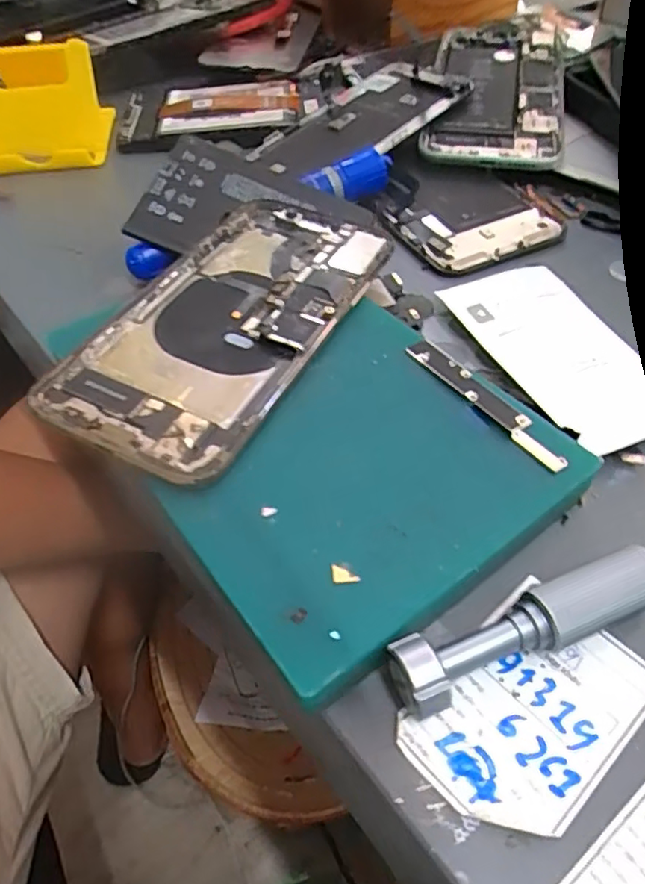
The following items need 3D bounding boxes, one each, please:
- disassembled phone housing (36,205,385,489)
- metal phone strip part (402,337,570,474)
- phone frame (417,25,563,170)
[{"bbox_3d":[-0.032,-0.046,0.213,0.069,0.011,0.137,20,52,19],"label":"disassembled phone housing"},{"bbox_3d":[0.051,-0.014,0.187,0.009,0.004,0.065,-34,56,-14],"label":"metal phone strip part"},{"bbox_3d":[0.102,-0.209,0.345,0.072,0.008,0.150,9,58,8],"label":"phone frame"}]

